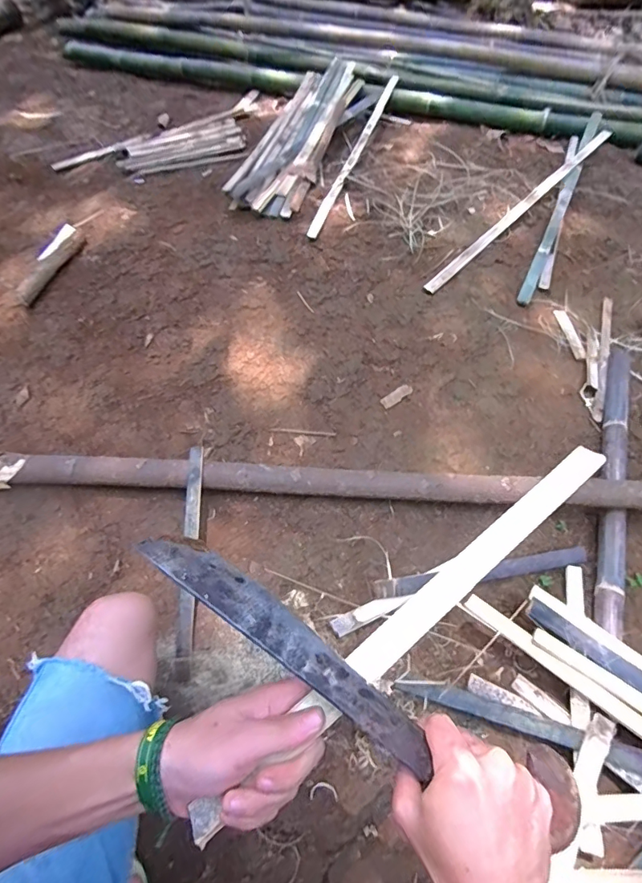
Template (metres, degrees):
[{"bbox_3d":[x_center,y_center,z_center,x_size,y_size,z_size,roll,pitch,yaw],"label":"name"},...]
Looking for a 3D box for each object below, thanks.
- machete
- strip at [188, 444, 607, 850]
[{"bbox_3d":[0.032,0.178,0.331,0.368,0.025,0.058,34,63,-3],"label":"machete"},{"bbox_3d":[0.077,0.139,0.357,0.421,0.013,0.027,-38,65,-12],"label":"strip"}]

